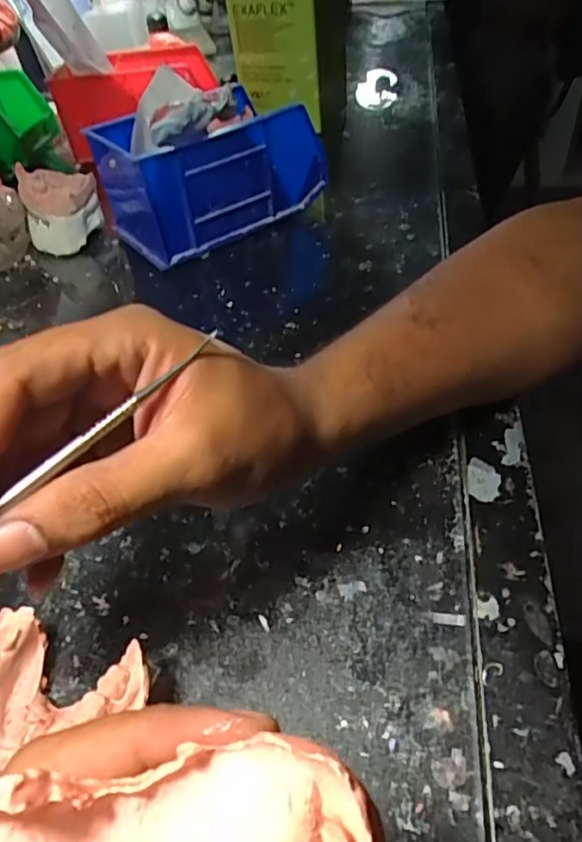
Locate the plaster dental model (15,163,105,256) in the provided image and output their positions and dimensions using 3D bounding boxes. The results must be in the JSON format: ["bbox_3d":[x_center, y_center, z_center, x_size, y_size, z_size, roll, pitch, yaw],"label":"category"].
[{"bbox_3d":[-0.200,-0.183,0.494,0.059,0.057,0.056,9,46,16],"label":"plaster dental model"}]

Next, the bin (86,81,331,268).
[{"bbox_3d":[-0.067,-0.213,0.484,0.175,0.088,0.113,-25,47,-18],"label":"bin"}]

